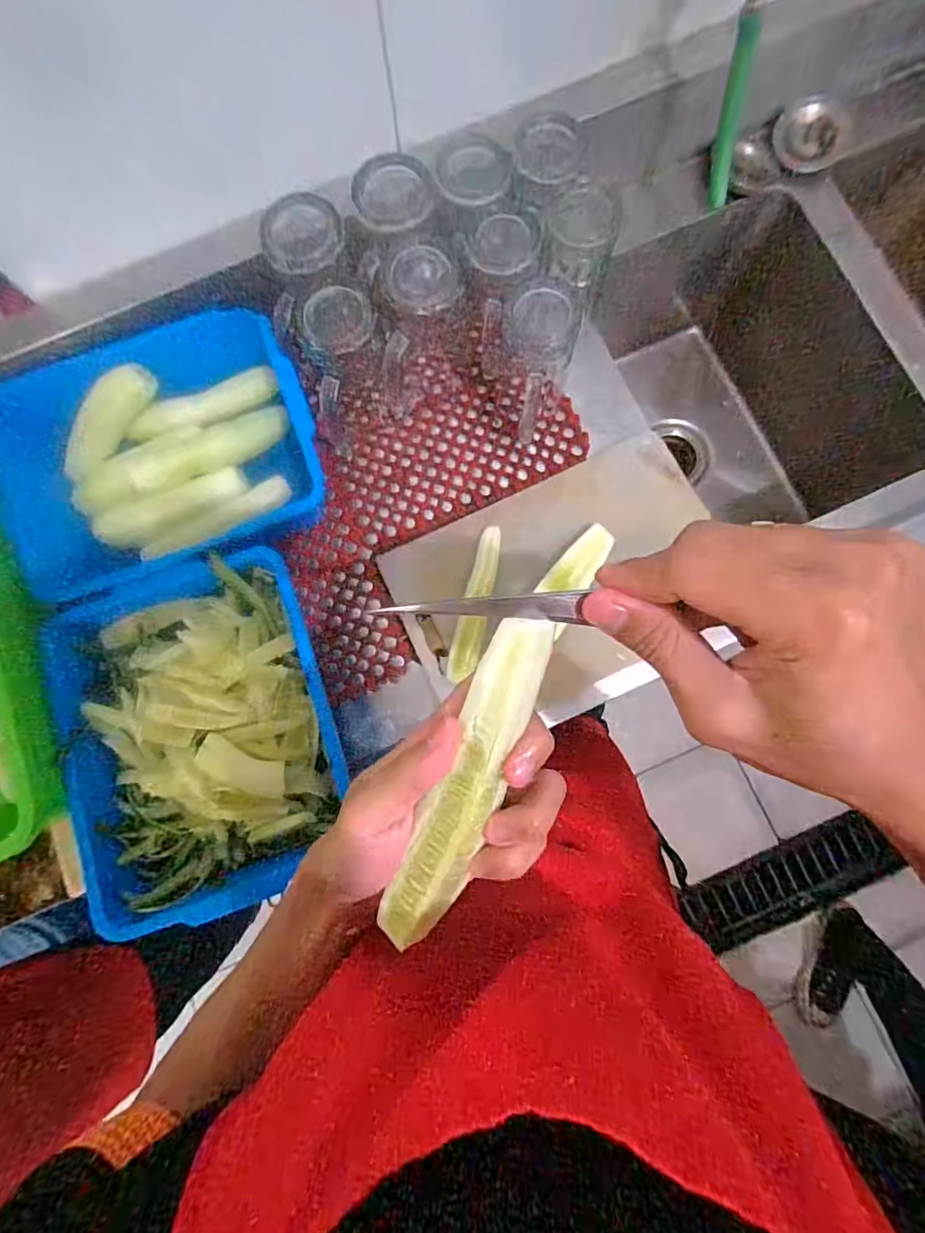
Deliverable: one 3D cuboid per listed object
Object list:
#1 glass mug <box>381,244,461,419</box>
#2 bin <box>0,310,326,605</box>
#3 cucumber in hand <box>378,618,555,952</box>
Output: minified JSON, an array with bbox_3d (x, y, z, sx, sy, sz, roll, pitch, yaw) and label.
[{"bbox_3d":[-0.048,-0.289,0.561,0.064,0.149,0.105,20,82,4],"label":"glass mug"},{"bbox_3d":[-0.307,-0.170,0.553,0.301,0.085,0.268,-19,82,-2],"label":"bin"},{"bbox_3d":[0.002,0.076,0.232,0.028,0.014,0.161,21,103,4],"label":"cucumber in hand"}]

